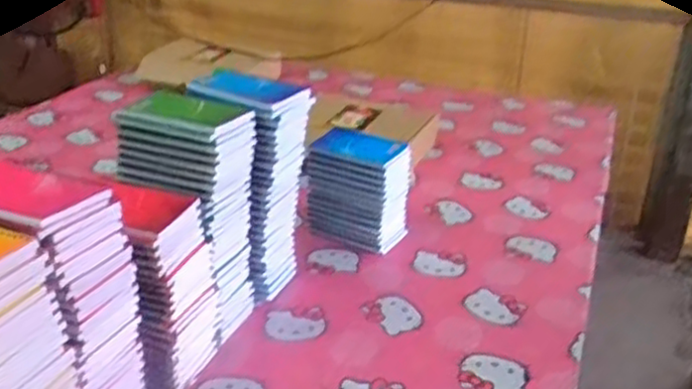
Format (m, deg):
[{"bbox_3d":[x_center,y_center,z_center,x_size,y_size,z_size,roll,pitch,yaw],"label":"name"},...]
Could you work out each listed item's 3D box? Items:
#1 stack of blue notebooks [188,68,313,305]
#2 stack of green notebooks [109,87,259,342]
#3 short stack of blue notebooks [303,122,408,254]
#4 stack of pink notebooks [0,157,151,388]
[{"bbox_3d":[-0.121,-0.004,0.961,0.134,0.293,0.110,18,30,29],"label":"stack of blue notebooks"},{"bbox_3d":[-0.181,0.035,0.884,0.127,0.296,0.108,14,28,22],"label":"stack of green notebooks"},{"bbox_3d":[0.014,-0.001,1.108,0.142,0.162,0.073,14,28,25],"label":"short stack of blue notebooks"},{"bbox_3d":[-0.284,0.128,0.707,0.140,0.296,0.116,10,27,17],"label":"stack of pink notebooks"}]

